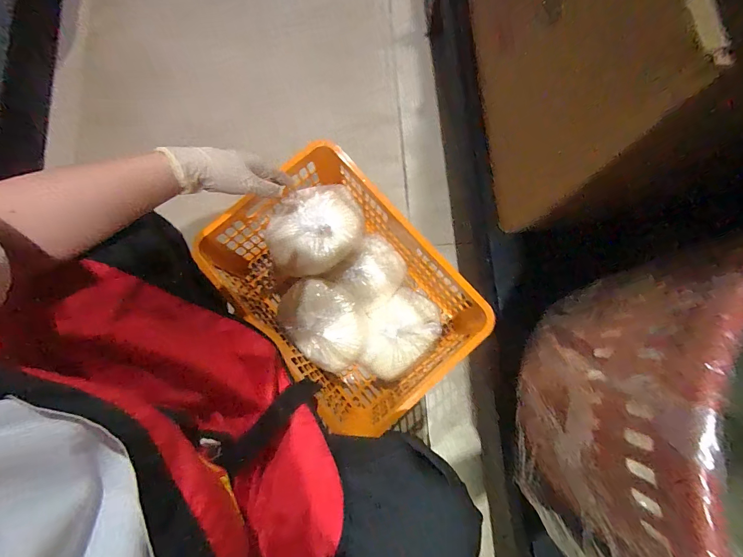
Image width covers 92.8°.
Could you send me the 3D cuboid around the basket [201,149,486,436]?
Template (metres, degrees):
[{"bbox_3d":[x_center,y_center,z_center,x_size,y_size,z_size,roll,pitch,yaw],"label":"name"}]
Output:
[{"bbox_3d":[-0.050,0.023,0.686,0.308,0.212,0.442,-42,81,-6],"label":"basket"}]

